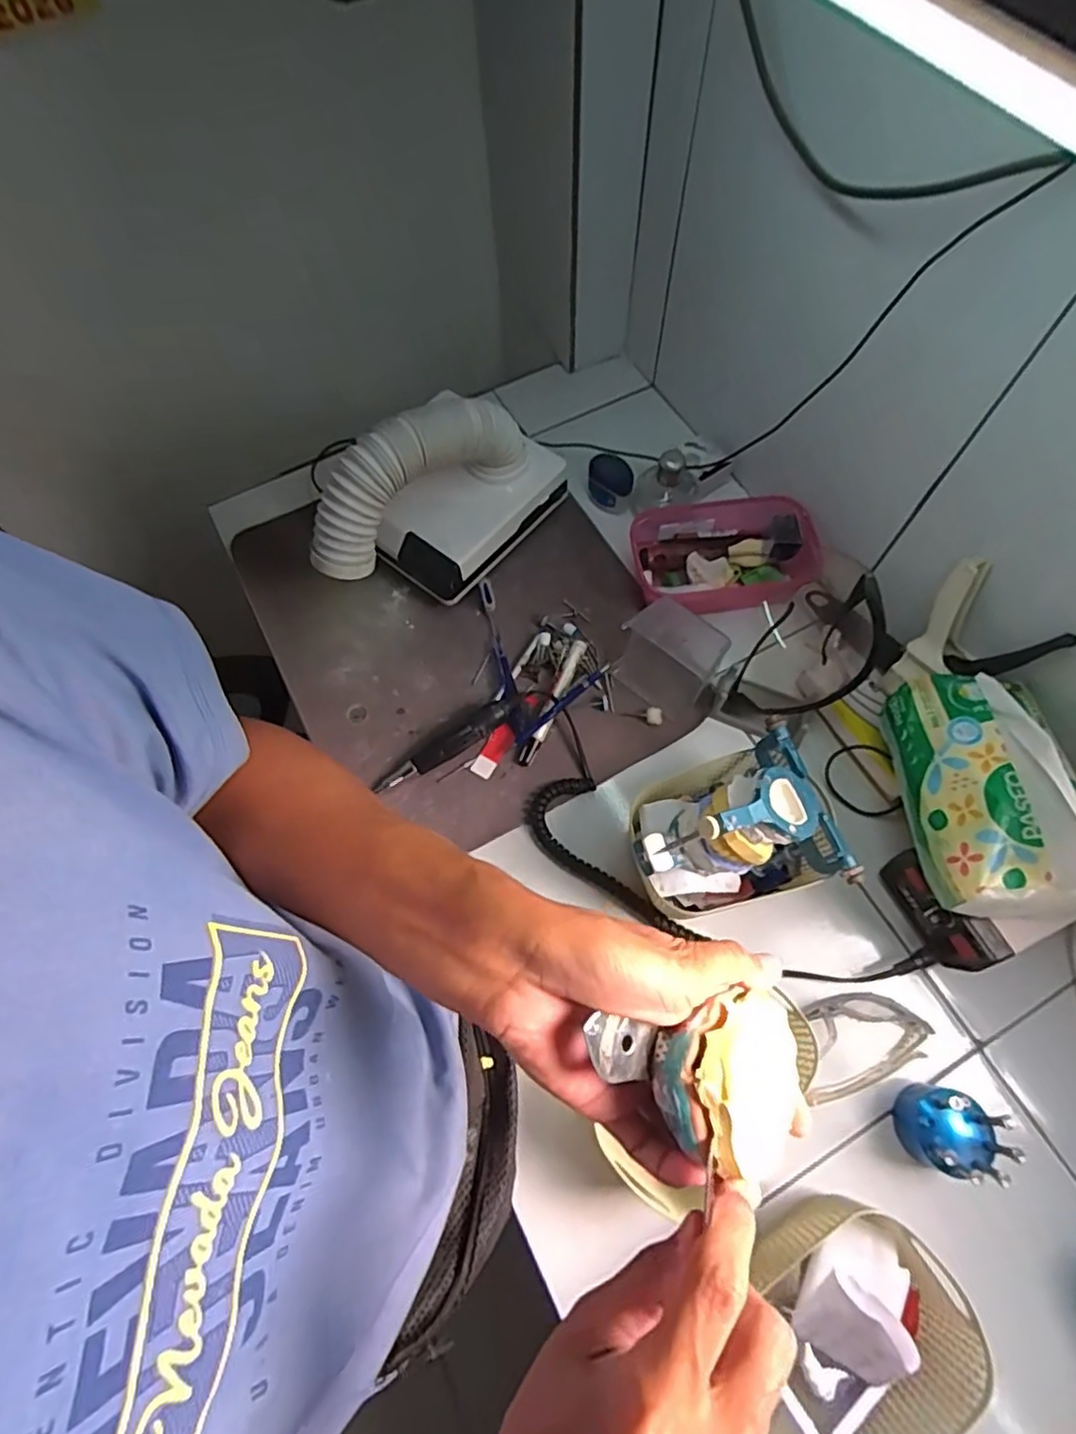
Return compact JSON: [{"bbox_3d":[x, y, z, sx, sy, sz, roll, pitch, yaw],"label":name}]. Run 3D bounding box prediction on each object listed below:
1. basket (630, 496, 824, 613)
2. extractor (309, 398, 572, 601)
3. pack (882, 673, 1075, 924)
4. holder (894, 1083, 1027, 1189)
[{"bbox_3d":[0.200,-0.180,0.708,0.184,0.071,0.117,-6,67,-1],"label":"basket"},{"bbox_3d":[-0.098,-0.219,0.679,0.111,0.175,0.262,40,73,16],"label":"extractor"},{"bbox_3d":[0.368,0.055,0.511,0.119,0.070,0.198,-3,67,0],"label":"pack"},{"bbox_3d":[0.321,0.320,0.498,0.062,0.061,0.059,0,67,1],"label":"holder"}]

